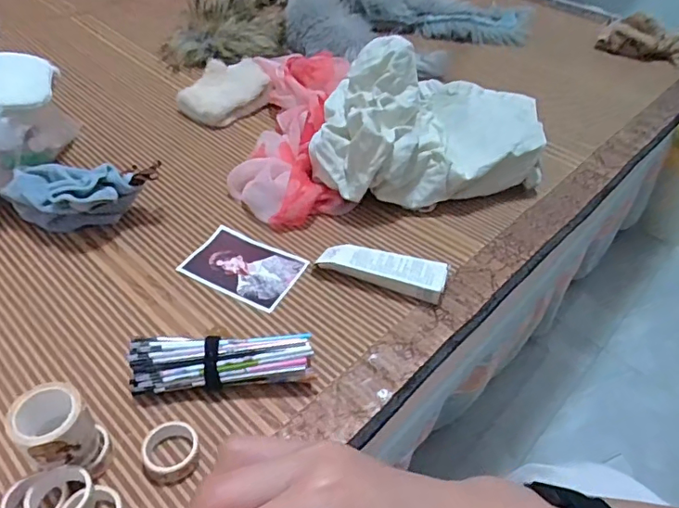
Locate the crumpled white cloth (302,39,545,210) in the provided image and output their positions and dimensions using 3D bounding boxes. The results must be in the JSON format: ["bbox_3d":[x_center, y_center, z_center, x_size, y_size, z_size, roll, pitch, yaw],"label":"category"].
[{"bbox_3d":[0.121,-0.158,0.599,0.321,0.126,0.169,-13,48,-20],"label":"crumpled white cloth"}]

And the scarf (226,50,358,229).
[{"bbox_3d":[-0.055,-0.178,0.667,0.131,0.054,0.381,3,44,-4],"label":"scarf"}]

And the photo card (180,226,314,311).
[{"bbox_3d":[-0.092,0.012,0.501,0.105,0.004,0.073,23,47,18],"label":"photo card"}]

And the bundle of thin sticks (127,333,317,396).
[{"bbox_3d":[-0.088,0.087,0.397,0.133,0.038,0.034,-2,45,-9],"label":"bundle of thin sticks"}]

